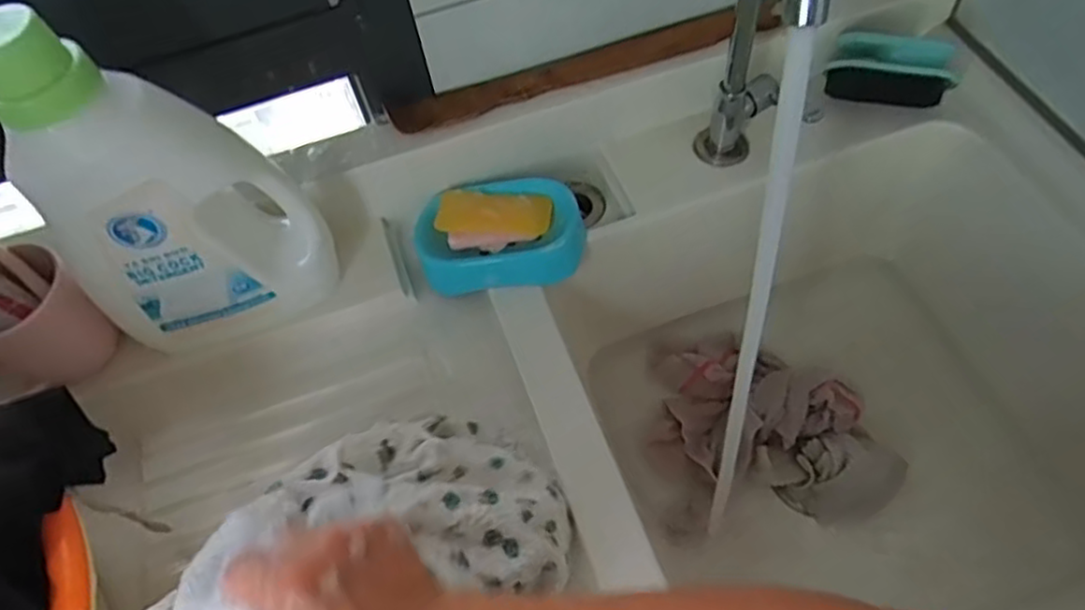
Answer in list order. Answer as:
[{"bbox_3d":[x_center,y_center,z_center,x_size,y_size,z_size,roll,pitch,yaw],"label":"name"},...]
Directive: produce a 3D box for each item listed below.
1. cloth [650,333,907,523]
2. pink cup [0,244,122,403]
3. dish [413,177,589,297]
[{"bbox_3d":[0.222,0.112,0.671,0.237,0.059,0.147,14,62,12],"label":"cloth"},{"bbox_3d":[-0.389,0.014,0.527,0.100,0.086,0.088,-34,63,-15],"label":"pink cup"},{"bbox_3d":[-0.036,-0.064,0.603,0.145,0.035,0.106,1,60,5],"label":"dish"}]

